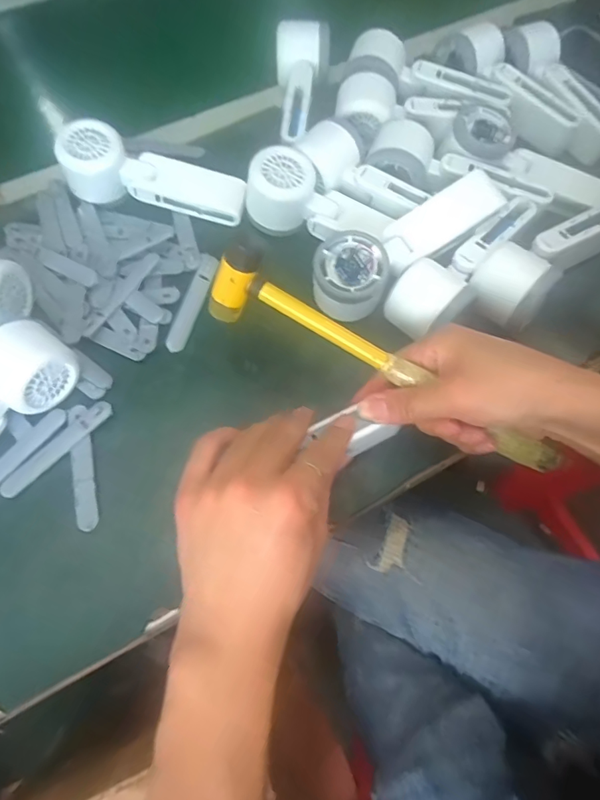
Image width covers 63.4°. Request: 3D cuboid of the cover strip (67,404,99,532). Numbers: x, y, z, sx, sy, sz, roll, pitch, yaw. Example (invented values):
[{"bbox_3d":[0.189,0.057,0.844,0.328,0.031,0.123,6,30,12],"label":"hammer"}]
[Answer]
[{"bbox_3d":[-0.160,0.048,0.357,0.015,0.004,0.093,-12,71,-9],"label":"cover strip"}]

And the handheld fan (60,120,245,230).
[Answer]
[{"bbox_3d":[-0.135,-0.204,0.450,0.166,0.047,0.048,13,65,-10],"label":"handheld fan"}]

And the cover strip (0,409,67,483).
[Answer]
[{"bbox_3d":[-0.213,0.042,0.360,0.017,0.004,0.093,37,70,15],"label":"cover strip"}]

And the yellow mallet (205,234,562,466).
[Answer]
[{"bbox_3d":[0.062,-0.019,0.328,0.262,0.048,0.029,29,68,-4],"label":"yellow mallet"}]

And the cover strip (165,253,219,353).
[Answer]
[{"bbox_3d":[-0.092,-0.085,0.417,0.018,0.004,0.095,16,72,7],"label":"cover strip"}]

